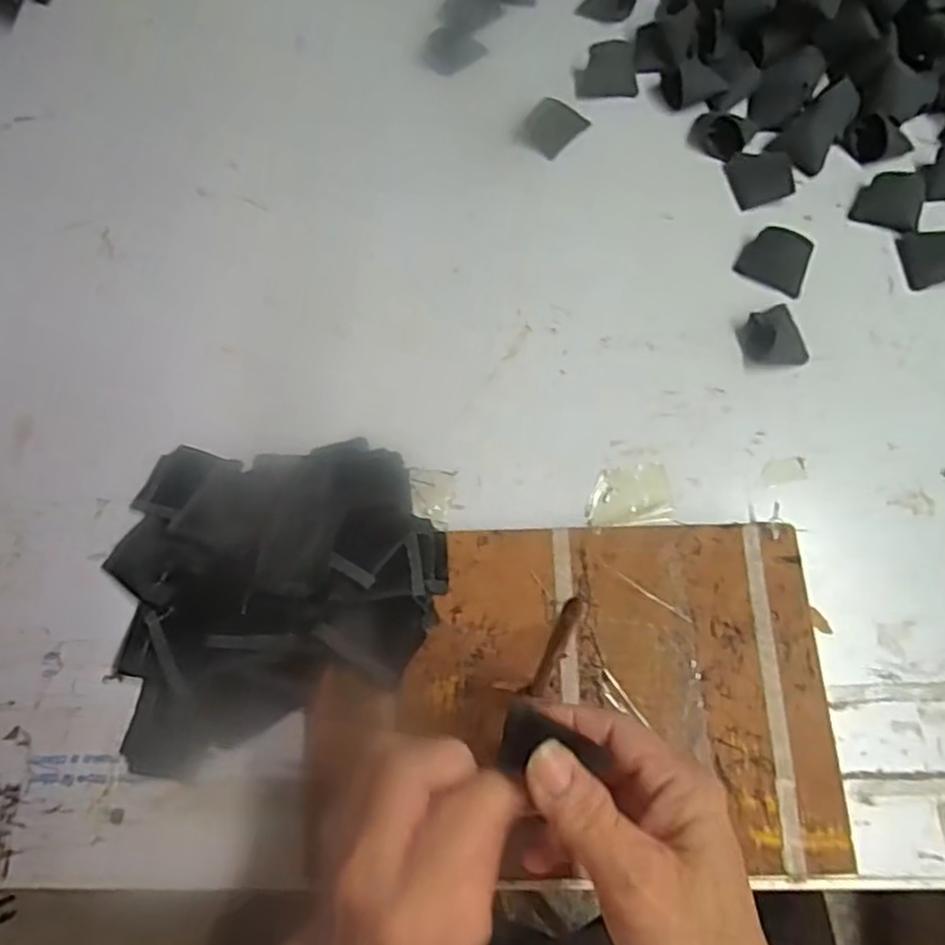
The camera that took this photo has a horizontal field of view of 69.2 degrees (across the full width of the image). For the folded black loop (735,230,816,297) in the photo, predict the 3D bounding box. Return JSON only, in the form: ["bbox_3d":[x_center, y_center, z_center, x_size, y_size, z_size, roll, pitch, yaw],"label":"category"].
[{"bbox_3d":[0.205,-0.144,0.461,0.043,0.015,0.035,26,73,10],"label":"folded black loop"}]

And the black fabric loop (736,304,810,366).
[{"bbox_3d":[0.195,-0.091,0.441,0.040,0.024,0.040,-9,70,-2],"label":"black fabric loop"}]

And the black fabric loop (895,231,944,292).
[{"bbox_3d":[0.311,-0.148,0.459,0.033,0.025,0.039,-10,70,-2],"label":"black fabric loop"}]

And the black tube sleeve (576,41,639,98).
[{"bbox_3d":[0.104,-0.311,0.526,0.046,0.015,0.037,-1,70,1],"label":"black tube sleeve"}]

